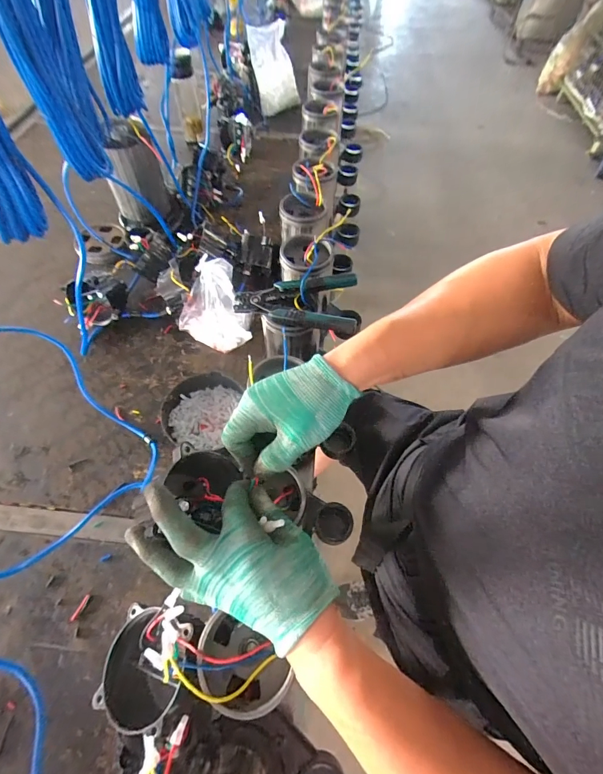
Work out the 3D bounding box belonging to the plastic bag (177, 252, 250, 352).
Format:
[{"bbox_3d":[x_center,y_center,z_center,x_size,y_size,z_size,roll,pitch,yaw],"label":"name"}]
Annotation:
[{"bbox_3d":[-0.171,-0.154,0.694,0.138,0.121,0.165,-19,62,-13],"label":"plastic bag"}]

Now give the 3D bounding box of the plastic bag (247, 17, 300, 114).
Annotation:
[{"bbox_3d":[-0.104,-1.076,1.210,0.171,0.227,0.087,-35,55,-24],"label":"plastic bag"}]

